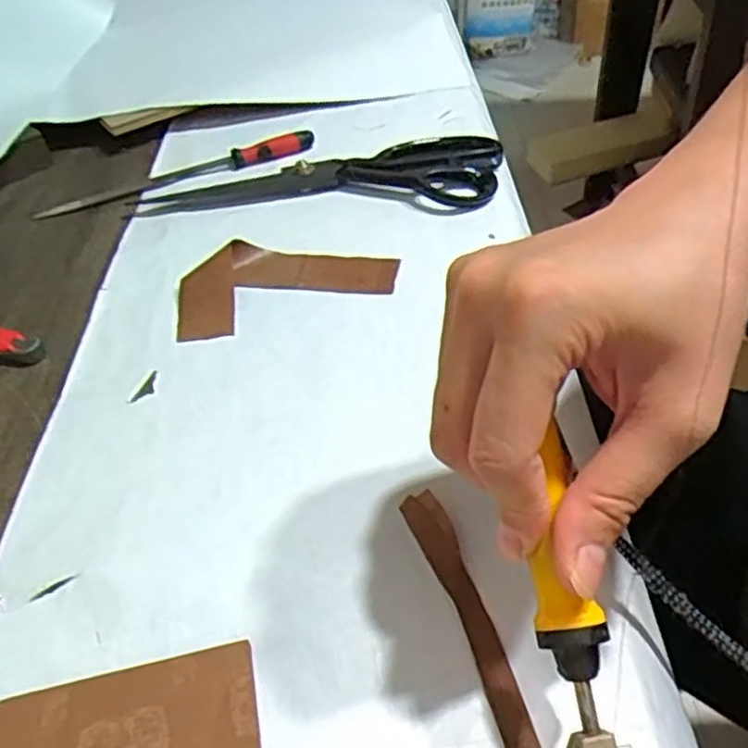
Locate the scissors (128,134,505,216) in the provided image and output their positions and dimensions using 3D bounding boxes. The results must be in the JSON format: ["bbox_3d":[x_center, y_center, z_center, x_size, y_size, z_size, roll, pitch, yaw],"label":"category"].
[{"bbox_3d":[-0.035,-0.135,0.497,0.234,0.017,0.082,1,44,7],"label":"scissors"}]

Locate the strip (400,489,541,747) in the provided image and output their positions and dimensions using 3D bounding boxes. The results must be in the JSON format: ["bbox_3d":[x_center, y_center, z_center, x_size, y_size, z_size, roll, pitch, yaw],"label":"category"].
[{"bbox_3d":[0.043,0.108,0.244,0.015,0.014,0.167,-14,47,-9],"label":"strip"}]

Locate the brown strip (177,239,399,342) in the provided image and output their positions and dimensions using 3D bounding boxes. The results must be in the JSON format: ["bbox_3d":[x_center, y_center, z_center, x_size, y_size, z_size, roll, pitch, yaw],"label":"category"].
[{"bbox_3d":[-0.052,-0.057,0.418,0.125,0.016,0.057,-15,45,-10],"label":"brown strip"}]

